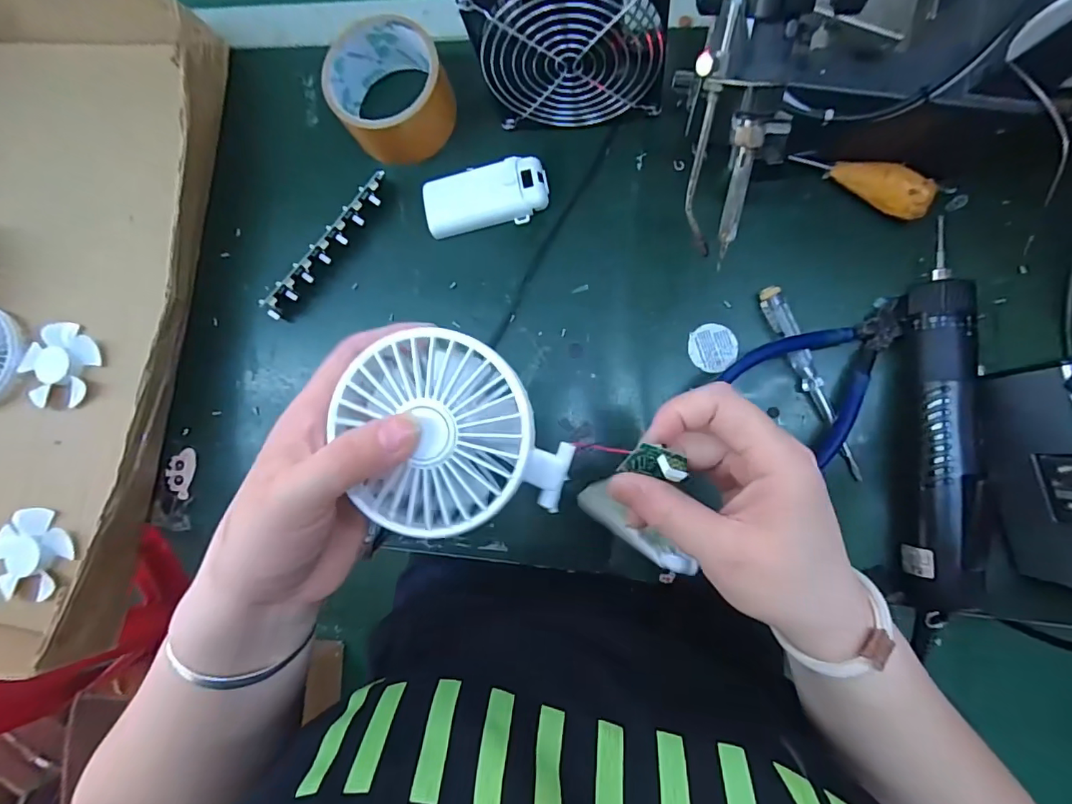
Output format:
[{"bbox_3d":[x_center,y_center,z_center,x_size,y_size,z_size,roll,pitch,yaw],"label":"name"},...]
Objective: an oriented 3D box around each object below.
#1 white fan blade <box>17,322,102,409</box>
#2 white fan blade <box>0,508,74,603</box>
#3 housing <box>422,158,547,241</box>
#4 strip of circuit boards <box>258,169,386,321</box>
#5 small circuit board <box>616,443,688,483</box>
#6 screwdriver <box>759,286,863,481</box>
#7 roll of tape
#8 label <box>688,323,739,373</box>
[{"bbox_3d":[-0.403,-0.030,0.413,0.068,0.011,0.068,-1,85,7],"label":"white fan blade"},{"bbox_3d":[-0.405,0.124,0.391,0.056,0.019,0.066,40,91,9],"label":"white fan blade"},{"bbox_3d":[-0.039,-0.157,0.375,0.095,0.013,0.045,-8,84,6],"label":"housing"},{"bbox_3d":[-0.163,-0.122,0.382,0.014,0.020,0.139,43,91,9],"label":"strip of circuit boards"},{"bbox_3d":[0.058,0.029,0.229,0.035,0.005,0.015,10,112,-18],"label":"small circuit board"},{"bbox_3d":[0.184,-0.013,0.332,0.017,0.011,0.138,-21,83,5],"label":"screwdriver"},{"bbox_3d":[-0.113,-0.239,0.372,0.083,0.045,0.091,-1,85,7],"label":"roll of tape"},{"bbox_3d":[0.125,-0.038,0.347,0.033,0.004,0.034,0,87,4],"label":"label"}]

